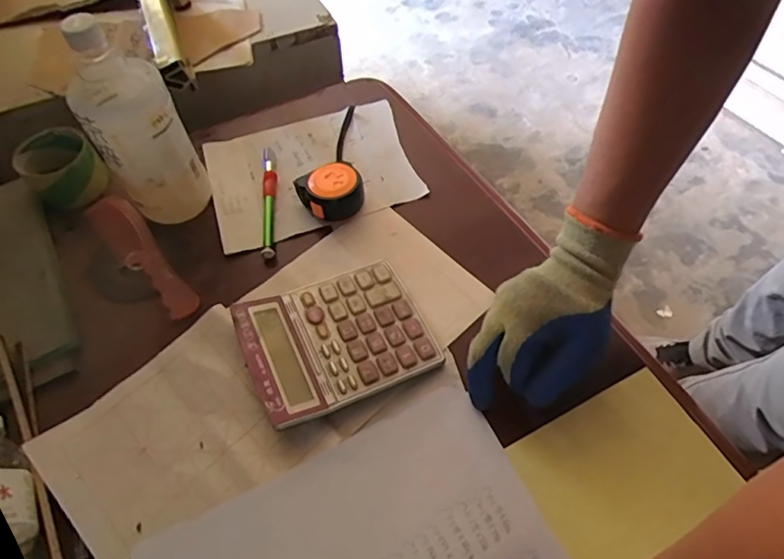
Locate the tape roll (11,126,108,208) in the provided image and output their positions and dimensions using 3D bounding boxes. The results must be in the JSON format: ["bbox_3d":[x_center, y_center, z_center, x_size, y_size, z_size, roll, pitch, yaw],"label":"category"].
[{"bbox_3d":[-0.390,-0.132,0.599,0.080,0.055,0.077,0,57,1],"label":"tape roll"}]

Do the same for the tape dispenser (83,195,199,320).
[{"bbox_3d":[-0.295,-0.019,0.562,0.076,0.018,0.205,-35,63,-20],"label":"tape dispenser"}]

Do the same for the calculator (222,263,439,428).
[{"bbox_3d":[-0.053,0.055,0.488,0.166,0.038,0.131,-24,60,-14],"label":"calculator"}]

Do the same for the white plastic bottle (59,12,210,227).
[{"bbox_3d":[-0.256,-0.149,0.514,0.082,0.217,0.068,-23,60,-13],"label":"white plastic bottle"}]

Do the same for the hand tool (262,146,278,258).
[{"bbox_3d":[-0.144,-0.094,0.597,0.015,0.017,0.163,-6,57,-3],"label":"hand tool"}]

